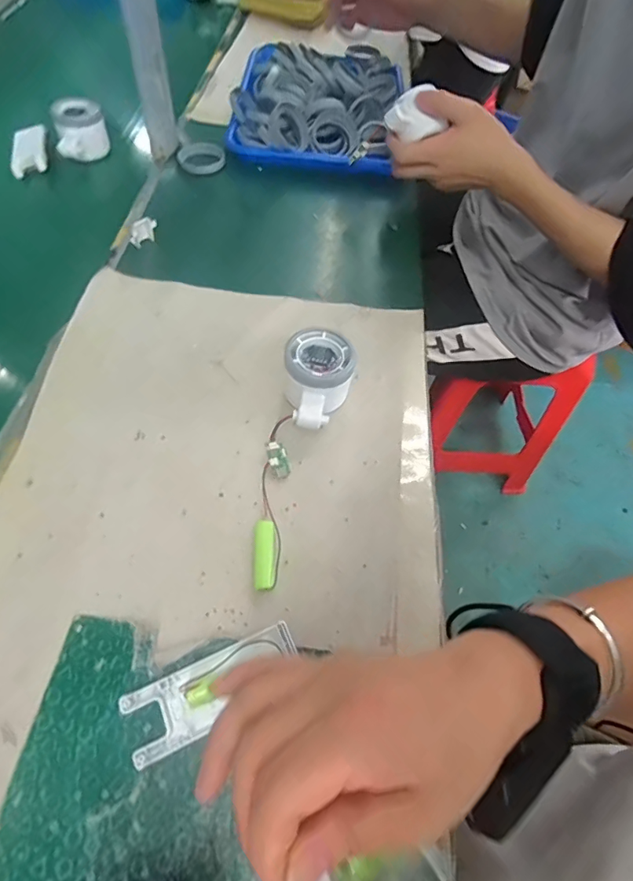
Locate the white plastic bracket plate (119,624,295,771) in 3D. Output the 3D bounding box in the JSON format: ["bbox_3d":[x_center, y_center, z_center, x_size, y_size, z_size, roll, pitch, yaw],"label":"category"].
[{"bbox_3d":[-0.060,0.151,0.283,0.104,0.014,0.038,-21,62,-17],"label":"white plastic bracket plate"}]

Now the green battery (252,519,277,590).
[{"bbox_3d":[-0.037,0.082,0.330,0.016,0.014,0.049,-2,58,-6],"label":"green battery"}]

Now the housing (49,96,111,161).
[{"bbox_3d":[-0.303,-0.400,0.598,0.060,0.048,0.070,-10,59,-11],"label":"housing"}]

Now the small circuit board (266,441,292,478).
[{"bbox_3d":[-0.031,0.015,0.372,0.016,0.004,0.030,-12,78,-26],"label":"small circuit board"}]

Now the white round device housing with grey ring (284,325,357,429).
[{"bbox_3d":[0.001,-0.047,0.394,0.055,0.052,0.081,11,58,2],"label":"white round device housing with grey ring"}]

